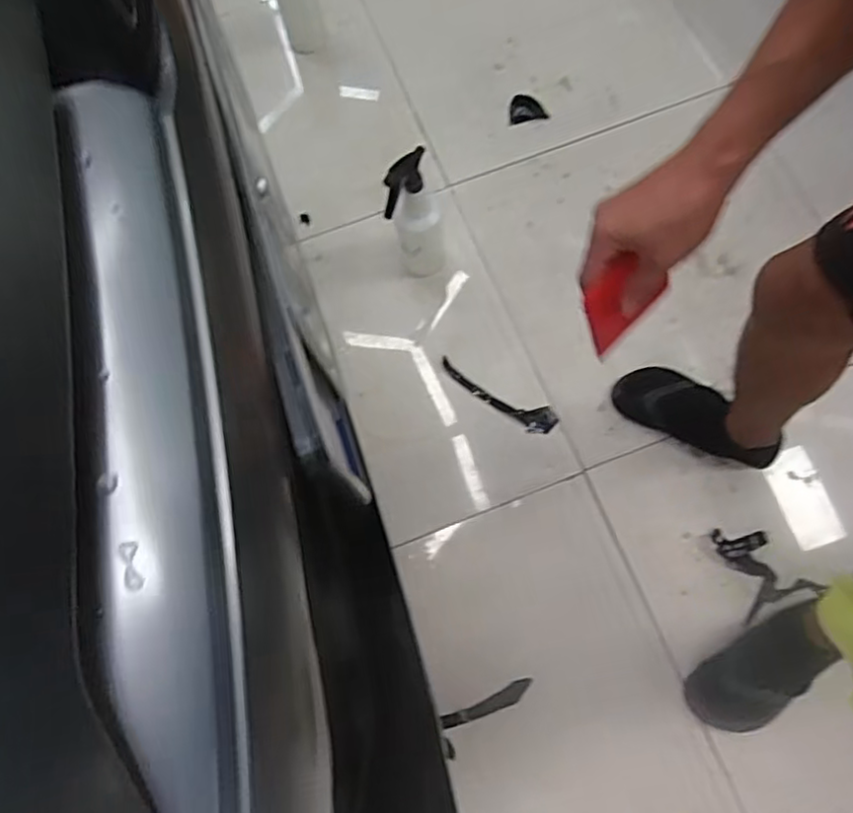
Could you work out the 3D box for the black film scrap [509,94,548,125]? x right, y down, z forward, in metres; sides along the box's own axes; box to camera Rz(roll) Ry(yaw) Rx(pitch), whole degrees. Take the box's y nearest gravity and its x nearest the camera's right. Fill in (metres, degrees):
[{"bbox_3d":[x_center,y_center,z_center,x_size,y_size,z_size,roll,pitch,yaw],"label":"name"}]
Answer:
[{"bbox_3d":[0.207,-0.605,1.335,0.076,0.009,0.066,0,81,0],"label":"black film scrap"}]

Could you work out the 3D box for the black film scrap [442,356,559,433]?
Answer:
[{"bbox_3d":[0.121,-0.017,1.140,0.219,0.011,0.052,29,75,9],"label":"black film scrap"}]

